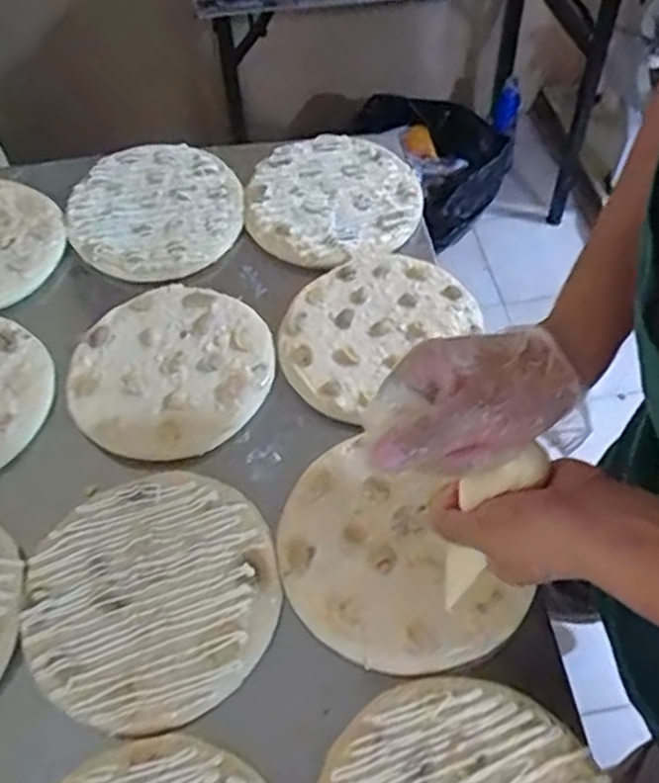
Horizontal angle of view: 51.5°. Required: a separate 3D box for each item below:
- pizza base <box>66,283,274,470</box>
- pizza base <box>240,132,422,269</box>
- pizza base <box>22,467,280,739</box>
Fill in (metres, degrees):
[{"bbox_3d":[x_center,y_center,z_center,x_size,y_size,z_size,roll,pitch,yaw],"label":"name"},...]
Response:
[{"bbox_3d":[-0.156,-0.023,0.676,0.185,0.015,0.199,-1,56,1],"label":"pizza base"},{"bbox_3d":[0.001,-0.227,0.799,0.198,0.021,0.194,-1,56,1],"label":"pizza base"},{"bbox_3d":[-0.142,0.157,0.545,0.189,0.013,0.200,-17,57,-9],"label":"pizza base"}]

